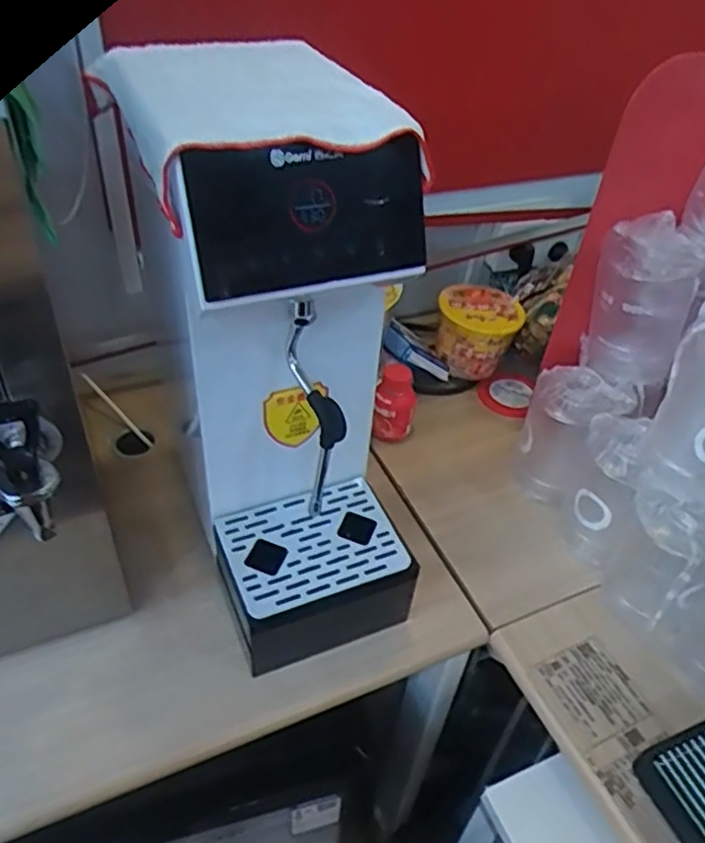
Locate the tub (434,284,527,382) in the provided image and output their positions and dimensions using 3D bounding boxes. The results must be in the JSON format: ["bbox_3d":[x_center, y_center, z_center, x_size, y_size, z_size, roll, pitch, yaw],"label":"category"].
[{"bbox_3d":[0.198,-0.140,1.067,0.125,0.113,0.118,3,41,-2],"label":"tub"}]

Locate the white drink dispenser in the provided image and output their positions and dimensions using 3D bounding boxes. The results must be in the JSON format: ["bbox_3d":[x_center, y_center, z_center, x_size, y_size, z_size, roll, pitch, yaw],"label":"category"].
[{"bbox_3d":[-0.070,-0.040,0.650,0.182,0.505,0.302,-15,45,-22],"label":"white drink dispenser"}]

